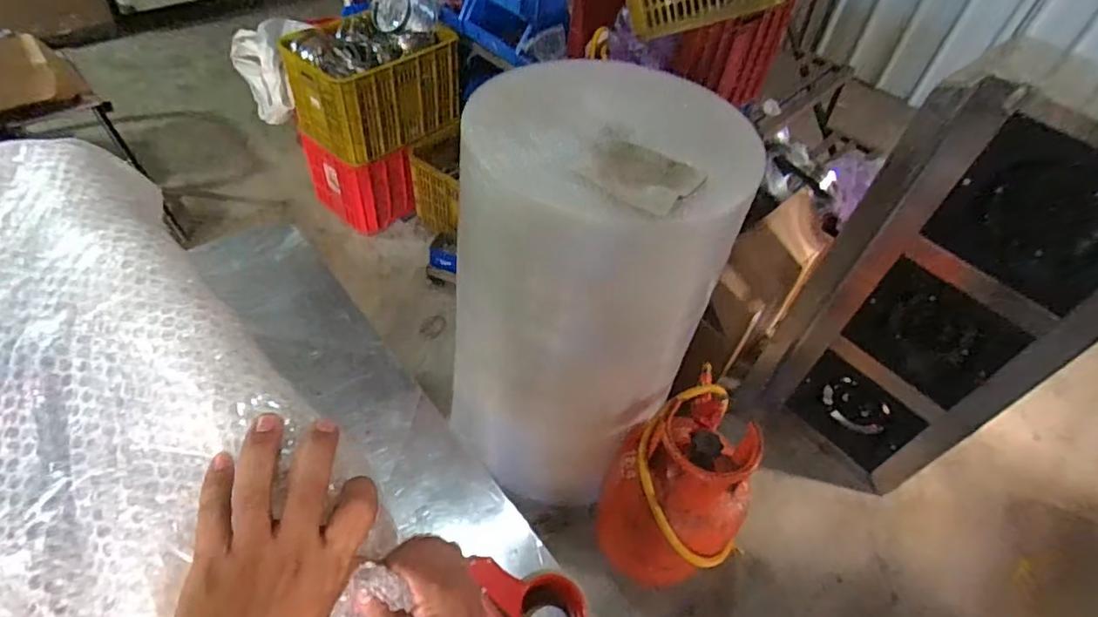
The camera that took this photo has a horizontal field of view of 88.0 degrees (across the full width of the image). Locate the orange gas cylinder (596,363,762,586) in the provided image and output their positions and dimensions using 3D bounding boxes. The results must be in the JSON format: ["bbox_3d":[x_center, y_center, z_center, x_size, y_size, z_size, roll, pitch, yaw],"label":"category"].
[{"bbox_3d":[0.300,0.420,1.275,0.285,0.440,0.288,-21,55,-23],"label":"orange gas cylinder"}]

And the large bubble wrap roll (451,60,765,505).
[{"bbox_3d":[0.076,-0.004,1.291,0.494,0.911,0.450,26,51,15],"label":"large bubble wrap roll"}]

